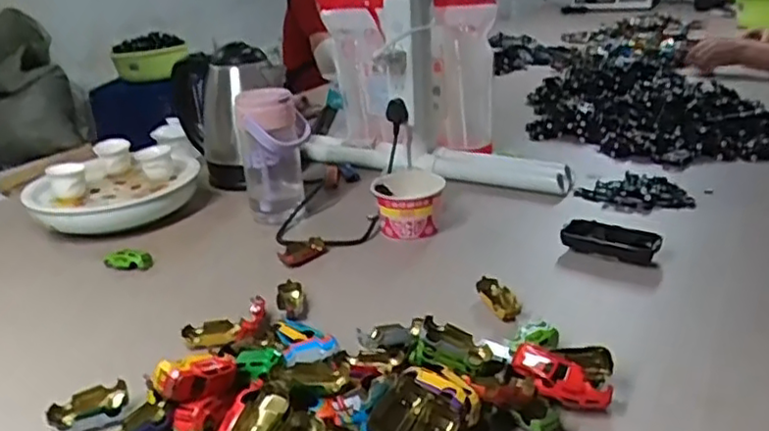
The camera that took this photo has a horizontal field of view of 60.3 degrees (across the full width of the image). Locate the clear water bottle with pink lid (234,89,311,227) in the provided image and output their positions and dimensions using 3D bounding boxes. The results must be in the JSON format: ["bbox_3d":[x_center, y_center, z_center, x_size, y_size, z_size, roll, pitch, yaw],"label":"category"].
[{"bbox_3d":[-0.153,-0.086,0.926,0.097,0.172,0.114,-7,22,-6],"label":"clear water bottle with pink lid"}]

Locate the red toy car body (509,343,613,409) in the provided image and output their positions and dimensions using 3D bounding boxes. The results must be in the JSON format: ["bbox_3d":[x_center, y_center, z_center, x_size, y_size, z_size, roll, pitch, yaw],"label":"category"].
[{"bbox_3d":[0.142,0.133,0.542,0.081,0.028,0.027,29,36,27],"label":"red toy car body"}]

